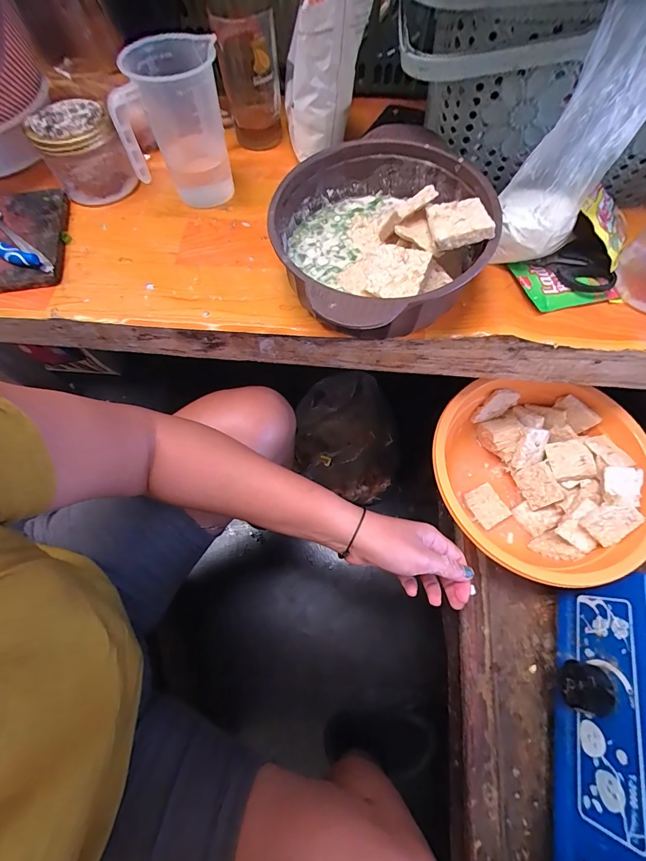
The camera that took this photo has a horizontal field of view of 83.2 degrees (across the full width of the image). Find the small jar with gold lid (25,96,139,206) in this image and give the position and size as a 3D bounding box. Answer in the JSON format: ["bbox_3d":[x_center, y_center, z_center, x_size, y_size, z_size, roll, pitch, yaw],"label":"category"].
[{"bbox_3d":[-0.292,-0.340,0.449,0.092,0.076,0.081,-35,71,-13],"label":"small jar with gold lid"}]

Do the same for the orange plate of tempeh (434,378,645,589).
[{"bbox_3d":[0.274,0.068,0.483,0.253,0.103,0.246,0,67,1],"label":"orange plate of tempeh"}]

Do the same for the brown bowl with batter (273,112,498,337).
[{"bbox_3d":[0.054,-0.187,0.355,0.201,0.071,0.206,0,67,1],"label":"brown bowl with batter"}]

